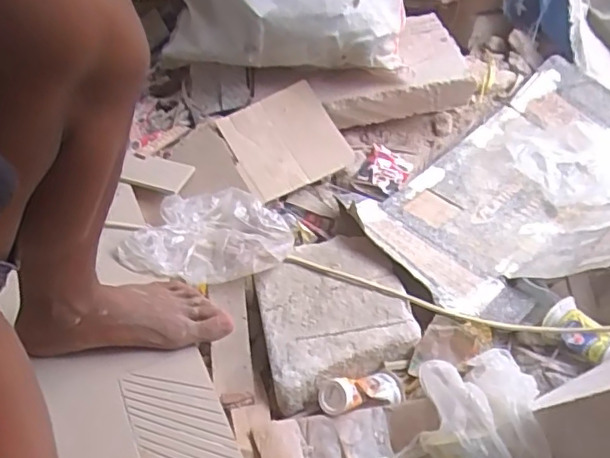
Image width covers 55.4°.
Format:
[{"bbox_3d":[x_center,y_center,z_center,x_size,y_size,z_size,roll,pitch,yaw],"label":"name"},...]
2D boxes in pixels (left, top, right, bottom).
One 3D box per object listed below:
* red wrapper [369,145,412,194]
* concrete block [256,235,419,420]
[{"bbox_3d":[0.150,-0.109,1.057,0.075,0.024,0.111,17,42,13],"label":"red wrapper"},{"bbox_3d":[0.035,0.114,0.812,0.198,0.063,0.248,-6,42,-13],"label":"concrete block"}]

